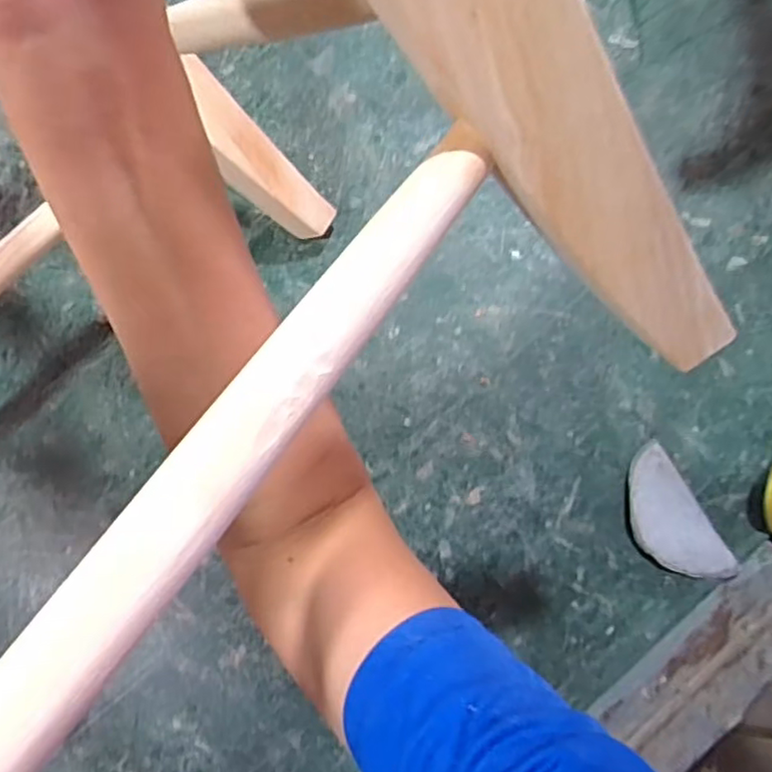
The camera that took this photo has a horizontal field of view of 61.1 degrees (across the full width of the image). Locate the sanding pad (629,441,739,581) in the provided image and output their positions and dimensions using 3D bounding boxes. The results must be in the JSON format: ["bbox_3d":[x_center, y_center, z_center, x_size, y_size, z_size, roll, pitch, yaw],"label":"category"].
[{"bbox_3d":[0.236,0.112,0.541,0.057,0.010,0.119,-31,82,-3],"label":"sanding pad"}]

